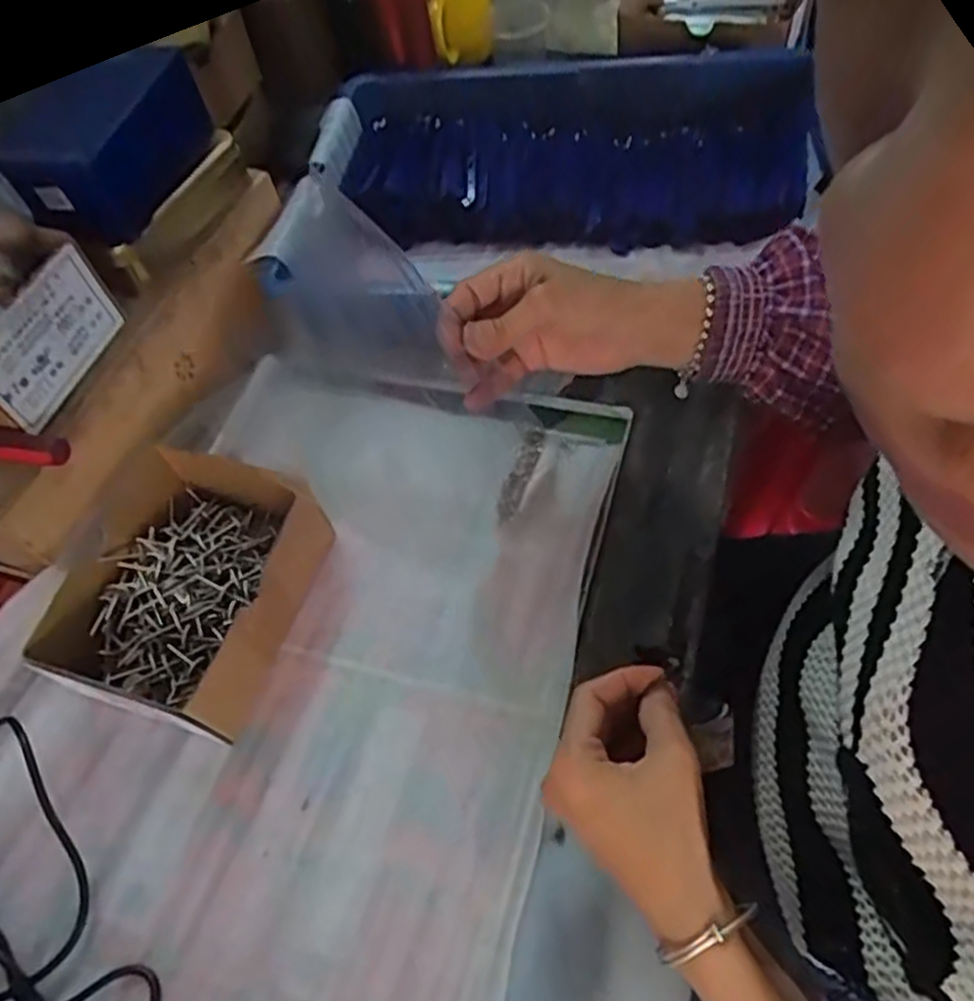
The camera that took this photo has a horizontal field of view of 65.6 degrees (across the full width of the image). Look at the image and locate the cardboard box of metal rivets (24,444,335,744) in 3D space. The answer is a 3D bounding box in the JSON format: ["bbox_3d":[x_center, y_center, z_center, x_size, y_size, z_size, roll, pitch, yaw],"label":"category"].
[{"bbox_3d":[-0.192,0.052,0.484,0.133,0.061,0.163,14,61,17],"label":"cardboard box of metal rivets"}]

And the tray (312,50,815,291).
[{"bbox_3d":[0.071,-0.299,0.654,0.412,0.068,0.222,-11,57,3],"label":"tray"}]

